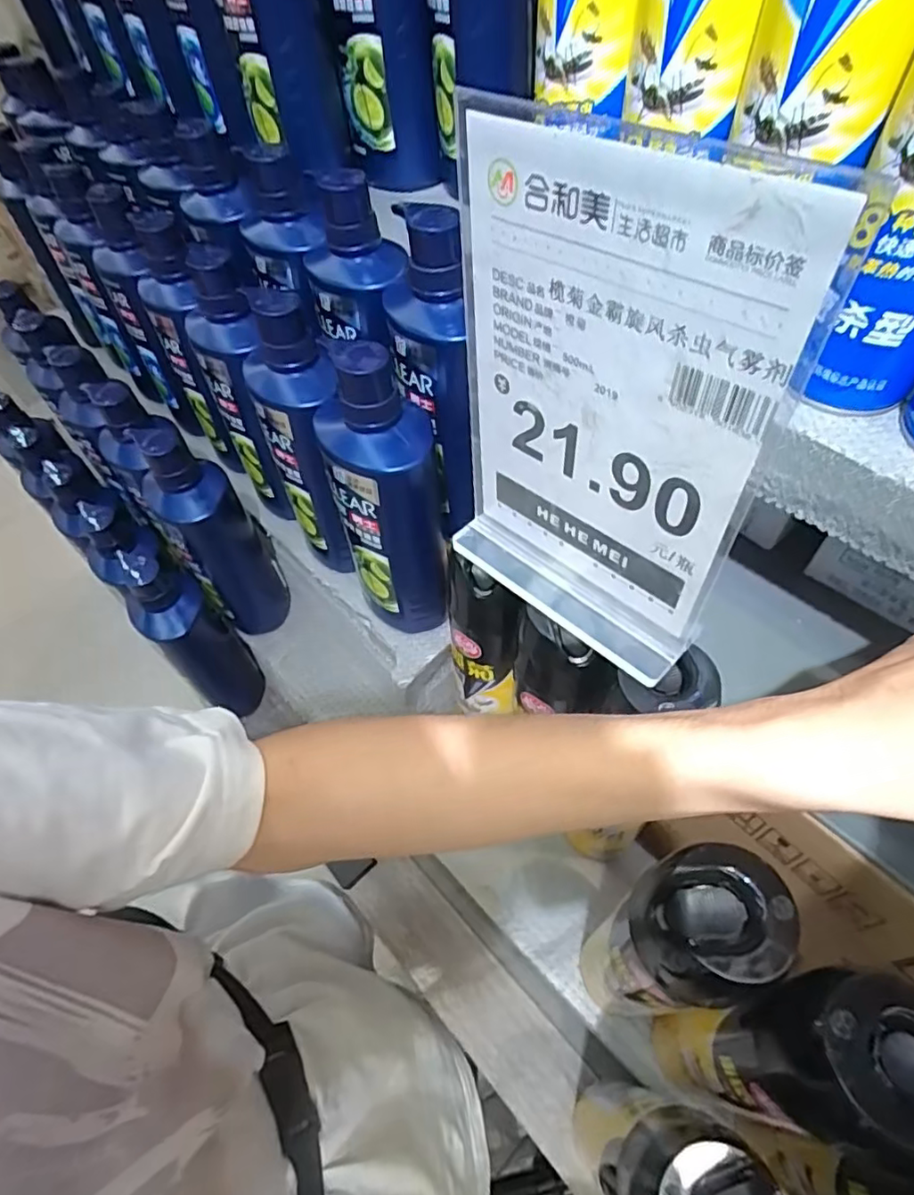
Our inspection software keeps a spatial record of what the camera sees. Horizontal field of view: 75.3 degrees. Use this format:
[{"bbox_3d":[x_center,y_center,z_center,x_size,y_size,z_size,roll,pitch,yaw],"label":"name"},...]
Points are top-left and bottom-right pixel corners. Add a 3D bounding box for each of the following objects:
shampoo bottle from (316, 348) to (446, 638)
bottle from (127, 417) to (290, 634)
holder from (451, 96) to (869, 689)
[{"bbox_3d":[-0.048,-0.058,0.444,0.069,0.208,0.078,-7,54,0],"label":"shampoo bottle"},{"bbox_3d":[-0.225,-0.063,0.552,0.069,0.220,0.087,-28,57,-15],"label":"bottle"},{"bbox_3d":[0.055,-0.067,0.266,0.144,0.227,0.018,36,63,28],"label":"holder"}]

